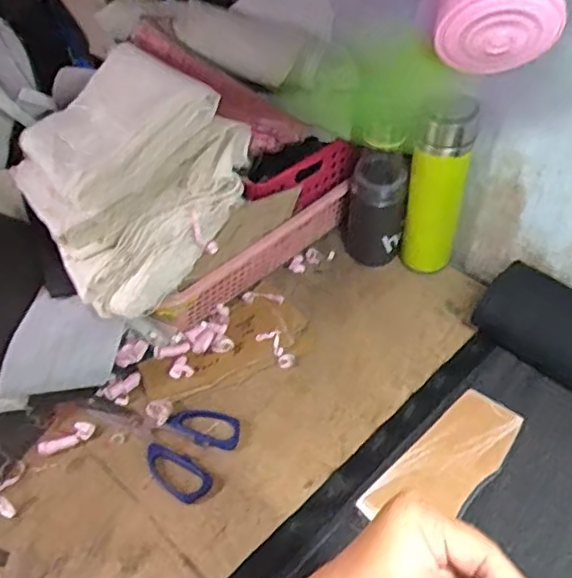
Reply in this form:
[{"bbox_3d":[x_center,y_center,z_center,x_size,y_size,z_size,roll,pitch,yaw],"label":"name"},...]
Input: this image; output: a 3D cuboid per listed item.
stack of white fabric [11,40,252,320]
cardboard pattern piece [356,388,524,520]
[{"bbox_3d":[-0.178,-0.119,0.650,0.228,0.127,0.228,33,78,39],"label":"stack of white fabric"},{"bbox_3d":[0.162,0.176,0.618,0.188,0.006,0.074,-37,56,-25],"label":"cardboard pattern piece"}]

